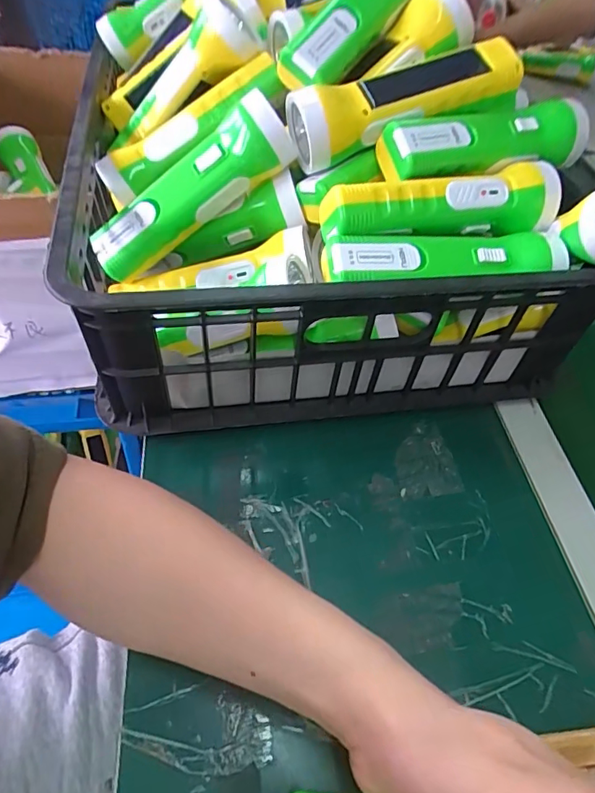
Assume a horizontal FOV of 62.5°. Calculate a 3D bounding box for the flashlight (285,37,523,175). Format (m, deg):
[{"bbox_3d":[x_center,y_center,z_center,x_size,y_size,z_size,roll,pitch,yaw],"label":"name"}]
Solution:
[{"bbox_3d":[0.077,-0.218,0.356,0.170,0.049,0.055,-22,55,-5],"label":"flashlight"}]

